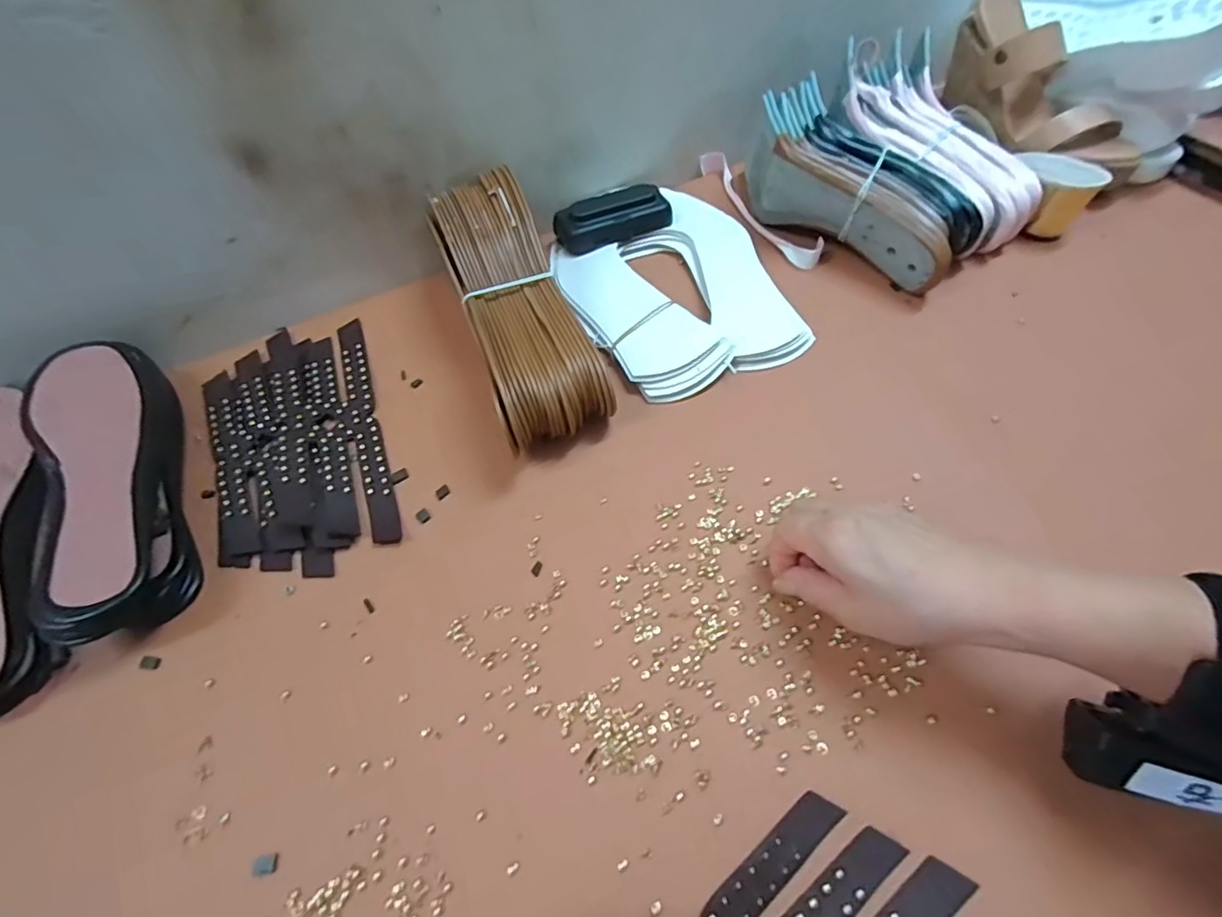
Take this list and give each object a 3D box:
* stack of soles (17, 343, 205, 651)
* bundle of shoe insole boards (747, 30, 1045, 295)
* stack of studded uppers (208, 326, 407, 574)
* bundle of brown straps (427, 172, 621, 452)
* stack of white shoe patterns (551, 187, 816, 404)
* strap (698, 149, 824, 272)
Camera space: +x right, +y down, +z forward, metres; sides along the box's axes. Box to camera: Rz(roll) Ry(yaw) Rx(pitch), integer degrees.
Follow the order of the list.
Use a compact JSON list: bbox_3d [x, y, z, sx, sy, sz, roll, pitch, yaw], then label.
[{"bbox_3d":[-0.325,0.012,0.369,0.071,0.051,0.221,-27,58,-16],"label":"stack of soles"},{"bbox_3d":[0.262,-0.268,0.521,0.241,0.081,0.212,35,63,24],"label":"bundle of shoe insole boards"},{"bbox_3d":[-0.232,-0.017,0.411,0.114,0.016,0.221,-19,56,-11],"label":"stack of studded uppers"},{"bbox_3d":[-0.073,-0.112,0.429,0.077,0.080,0.228,-20,57,-11],"label":"bundle of brown straps"},{"bbox_3d":[0.053,-0.146,0.480,0.169,0.019,0.210,-19,56,-11],"label":"stack of white shoe patterns"},{"bbox_3d":[0.146,-0.252,0.559,0.032,0.017,0.198,-21,57,-12],"label":"strap"}]

